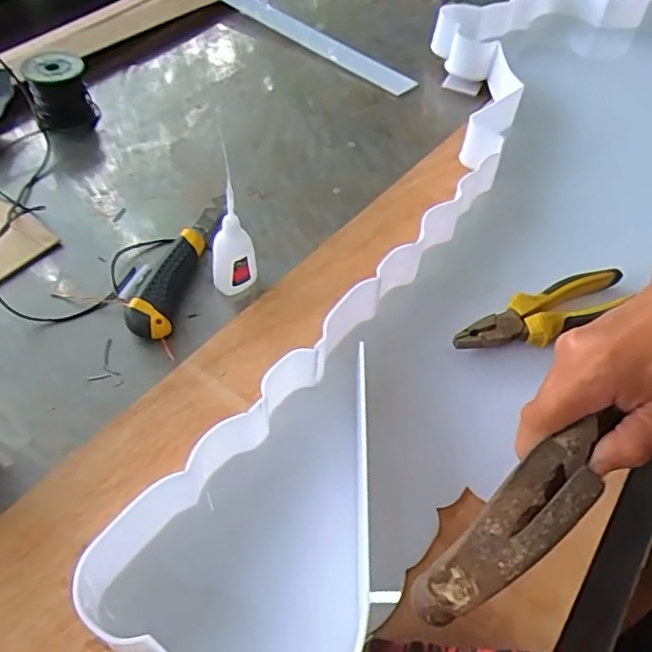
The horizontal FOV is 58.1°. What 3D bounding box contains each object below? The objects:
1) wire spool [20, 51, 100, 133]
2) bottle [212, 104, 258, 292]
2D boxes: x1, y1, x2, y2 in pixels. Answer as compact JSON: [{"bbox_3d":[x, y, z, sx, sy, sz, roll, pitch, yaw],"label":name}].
[{"bbox_3d":[-0.316,-0.280,0.704,0.071,0.068,0.067,-22,54,-22],"label":"wire spool"},{"bbox_3d":[-0.083,-0.088,0.522,0.040,0.131,0.032,-1,49,-7],"label":"bottle"}]

